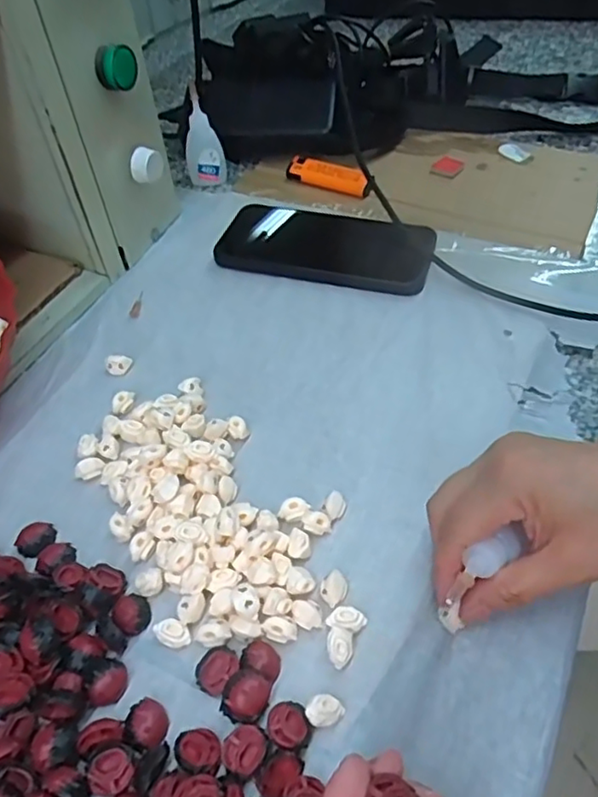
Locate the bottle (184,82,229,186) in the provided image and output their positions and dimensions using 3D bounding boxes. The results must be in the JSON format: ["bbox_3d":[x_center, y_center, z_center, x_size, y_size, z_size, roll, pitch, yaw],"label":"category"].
[{"bbox_3d":[-0.088,-0.236,0.550,0.035,0.082,0.021,-12,49,-6],"label":"bottle"}]

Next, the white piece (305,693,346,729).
[{"bbox_3d":[0.011,0.136,0.263,0.017,0.012,0.011,-15,49,-9],"label":"white piece"}]

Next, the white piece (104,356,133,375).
[{"bbox_3d":[-0.122,-0.023,0.409,0.018,0.006,0.013,-8,49,-3],"label":"white piece"}]

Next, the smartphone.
[{"bbox_3d":[0.021,-0.119,0.476,0.162,0.016,0.080,11,51,14],"label":"smartphone"}]

